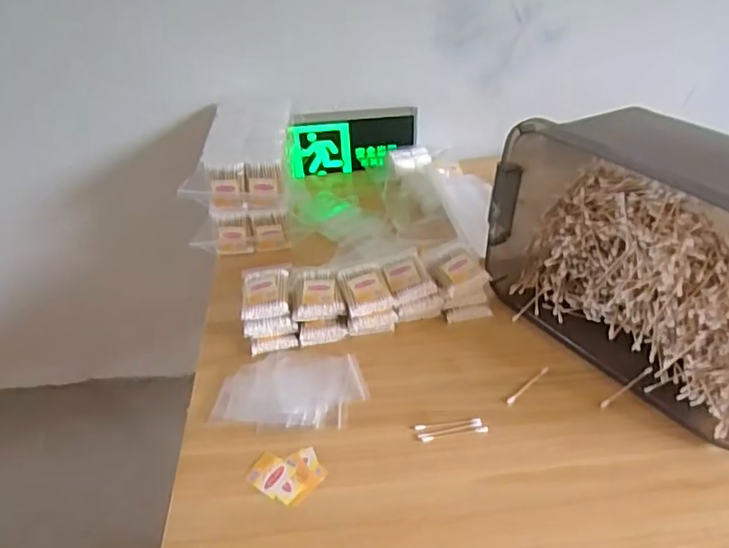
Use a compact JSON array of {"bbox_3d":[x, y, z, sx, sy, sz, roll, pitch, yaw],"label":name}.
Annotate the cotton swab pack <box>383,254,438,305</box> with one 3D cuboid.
[{"bbox_3d":[0.054,0.004,0.740,0.054,0.017,0.067,-13,41,-10],"label":"cotton swab pack"}]

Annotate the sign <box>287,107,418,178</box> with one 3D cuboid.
[{"bbox_3d":[-0.018,-0.223,1.001,0.215,0.107,0.042,-3,40,2],"label":"sign"}]

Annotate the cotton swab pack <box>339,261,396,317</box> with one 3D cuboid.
[{"bbox_3d":[0.001,0.017,0.728,0.057,0.017,0.074,-13,41,-10],"label":"cotton swab pack"}]

